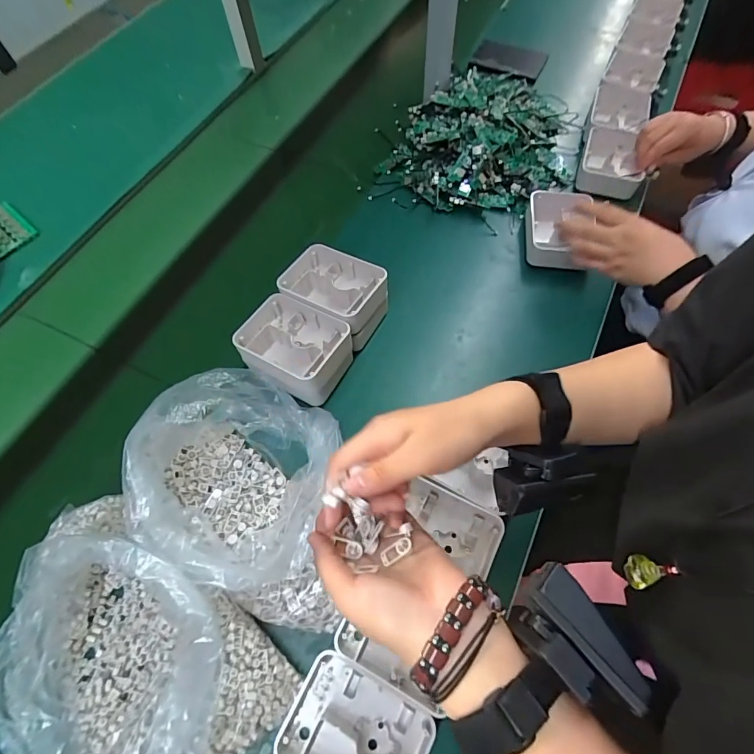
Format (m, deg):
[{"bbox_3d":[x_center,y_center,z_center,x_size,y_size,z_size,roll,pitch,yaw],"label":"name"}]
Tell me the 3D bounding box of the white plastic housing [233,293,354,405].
[{"bbox_3d":[-0.107,-0.036,0.556,0.131,0.074,0.104,26,68,16],"label":"white plastic housing"}]

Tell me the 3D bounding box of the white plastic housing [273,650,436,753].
[{"bbox_3d":[-0.020,0.345,0.402,0.130,0.033,0.097,24,67,15],"label":"white plastic housing"}]

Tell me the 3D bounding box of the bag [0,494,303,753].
[{"bbox_3d":[-0.238,0.276,0.387,0.252,0.109,0.205,40,72,20],"label":"bag"}]

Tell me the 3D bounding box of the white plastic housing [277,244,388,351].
[{"bbox_3d":[-0.056,-0.112,0.606,0.136,0.091,0.099,28,68,16],"label":"white plastic housing"}]

